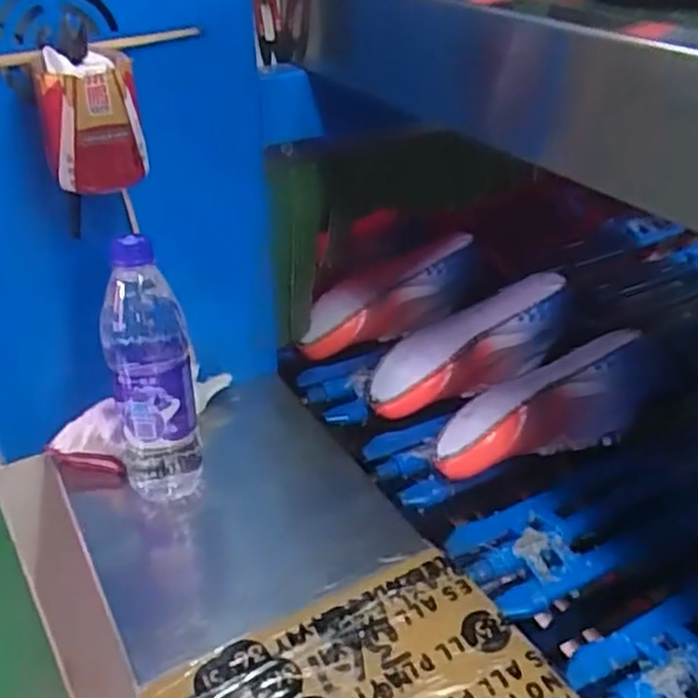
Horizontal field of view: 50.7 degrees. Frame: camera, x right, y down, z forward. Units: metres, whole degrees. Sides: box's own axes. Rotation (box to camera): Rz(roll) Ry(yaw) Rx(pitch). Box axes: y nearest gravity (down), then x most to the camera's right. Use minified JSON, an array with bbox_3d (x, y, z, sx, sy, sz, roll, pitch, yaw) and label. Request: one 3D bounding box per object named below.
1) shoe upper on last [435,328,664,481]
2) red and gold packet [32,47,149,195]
[{"bbox_3d":[0.191,0.051,0.713,0.247,0.078,0.093,-12,35,-18],"label":"shoe upper on last"},{"bbox_3d":[-0.186,-0.163,0.528,0.066,0.085,0.059,-12,35,-18],"label":"red and gold packet"}]

